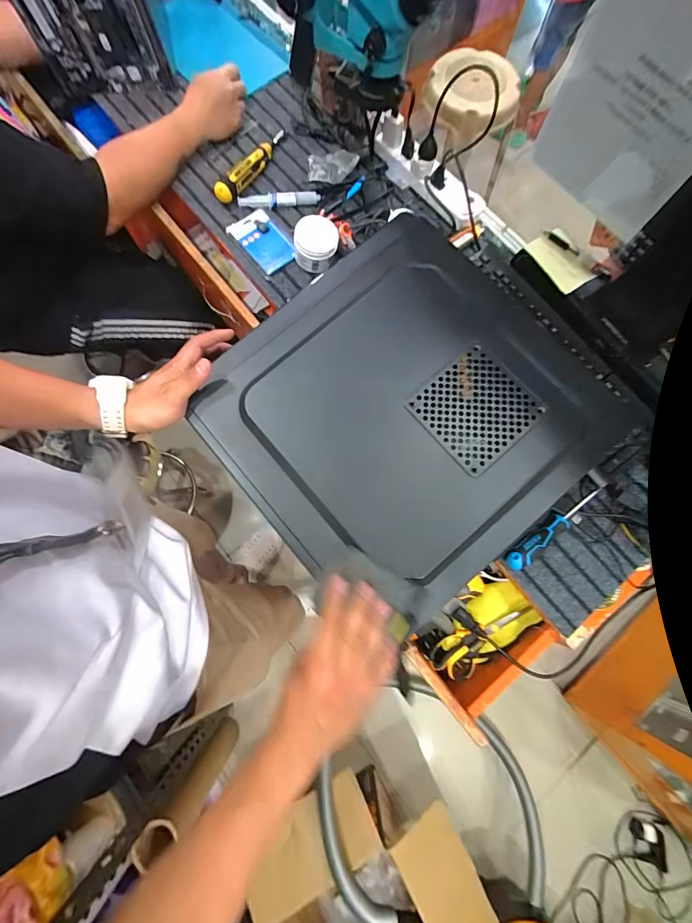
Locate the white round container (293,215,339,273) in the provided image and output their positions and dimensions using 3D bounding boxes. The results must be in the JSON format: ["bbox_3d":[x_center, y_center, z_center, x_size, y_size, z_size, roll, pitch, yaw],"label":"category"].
[{"bbox_3d":[-0.055,-0.391,0.681,0.078,0.052,0.085,0,76,-1],"label":"white round container"}]

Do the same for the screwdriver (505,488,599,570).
[{"bbox_3d":[0.331,0.098,0.592,0.205,0.038,0.031,-36,79,-9],"label":"screwdriver"}]

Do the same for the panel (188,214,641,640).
[{"bbox_3d":[0.066,-0.069,0.457,0.415,0.041,0.395,-38,79,-9],"label":"panel"}]

